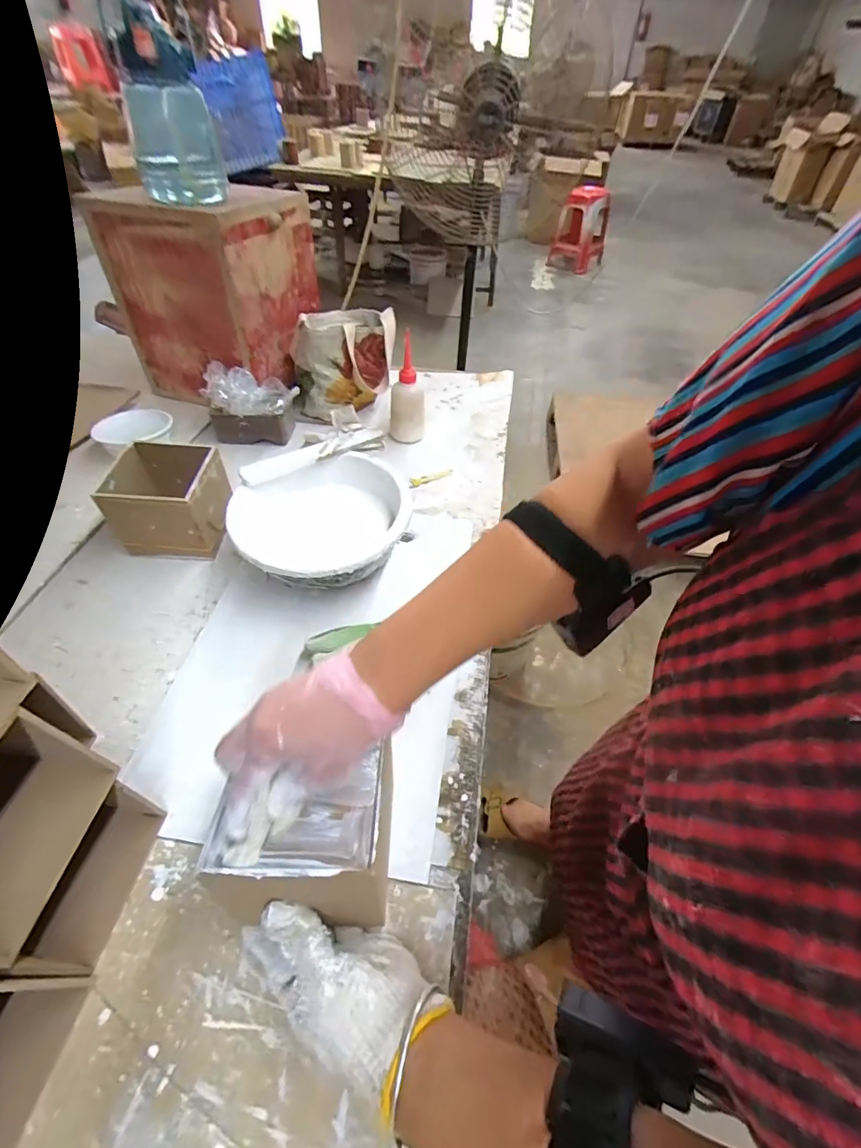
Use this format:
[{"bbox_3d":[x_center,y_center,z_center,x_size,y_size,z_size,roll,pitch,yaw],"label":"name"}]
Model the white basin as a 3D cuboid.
[{"bbox_3d":[-0.127,-0.050,0.598,0.222,0.089,0.193,-25,55,-22],"label":"white basin"}]

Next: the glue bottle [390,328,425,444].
[{"bbox_3d":[-0.041,-0.309,0.794,0.059,0.166,0.066,1,49,-1],"label":"glue bottle"}]

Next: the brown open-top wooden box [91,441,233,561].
[{"bbox_3d":[-0.339,-0.096,0.615,0.119,0.103,0.114,2,49,0],"label":"brown open-top wooden box"}]

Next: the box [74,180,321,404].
[{"bbox_3d":[-0.377,-0.512,0.835,0.259,0.286,0.264,16,51,12],"label":"box"}]

